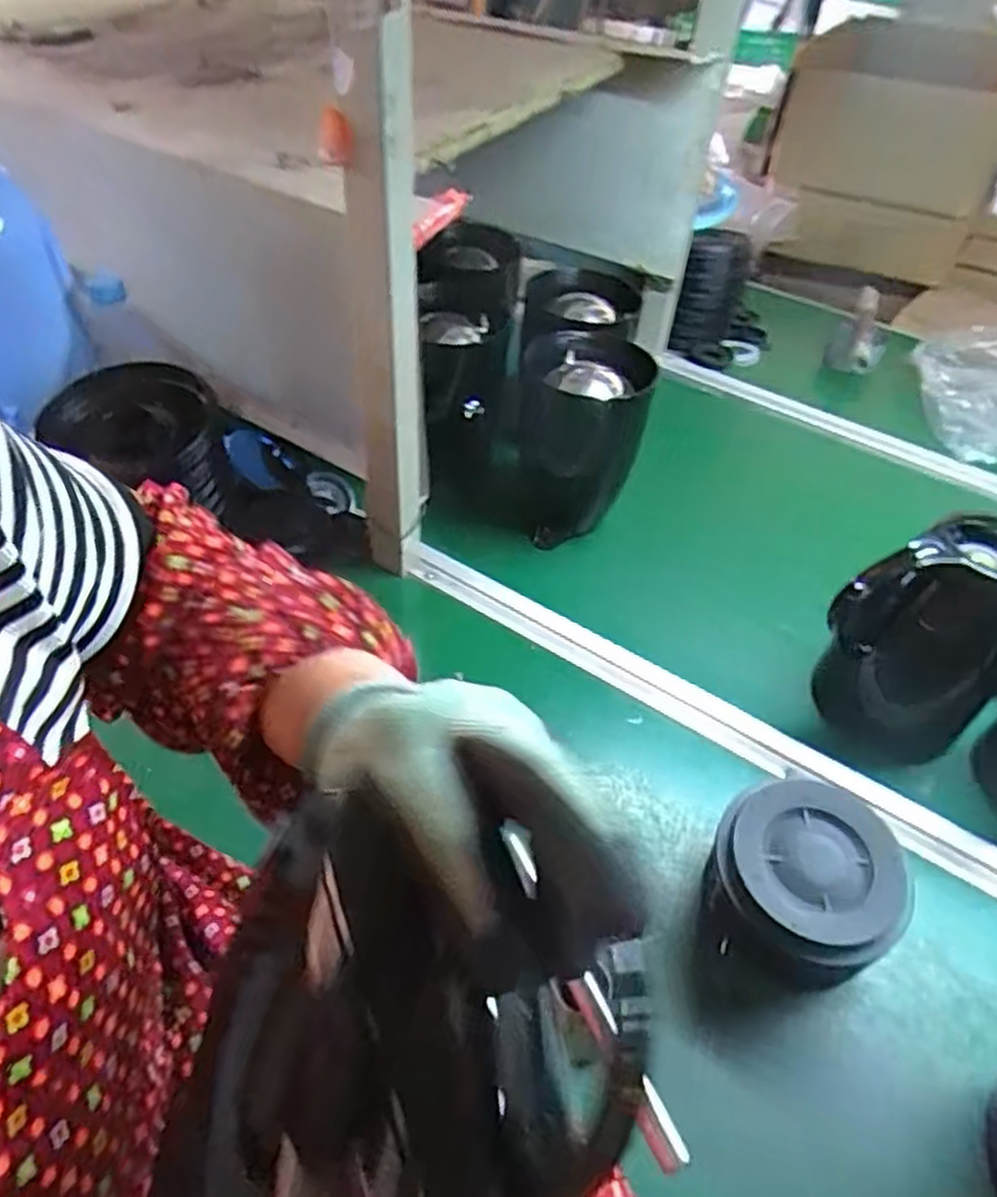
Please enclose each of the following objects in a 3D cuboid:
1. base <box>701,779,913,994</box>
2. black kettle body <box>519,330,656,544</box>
[{"bbox_3d":[0.204,0.197,0.525,0.105,0.092,0.113,3,45,-3],"label":"base"},{"bbox_3d":[0.078,-0.157,0.793,0.126,0.194,0.134,8,45,2],"label":"black kettle body"}]

